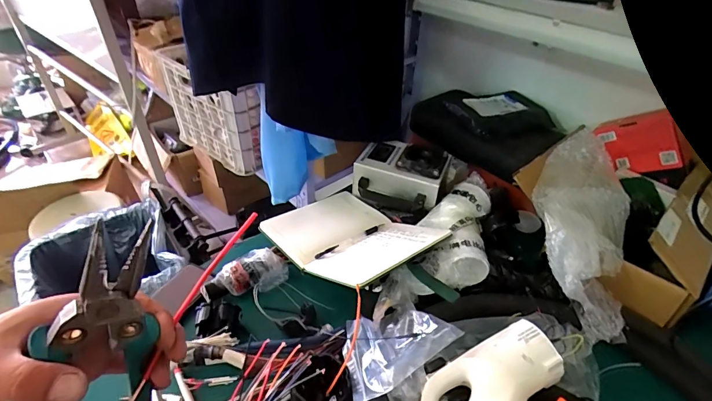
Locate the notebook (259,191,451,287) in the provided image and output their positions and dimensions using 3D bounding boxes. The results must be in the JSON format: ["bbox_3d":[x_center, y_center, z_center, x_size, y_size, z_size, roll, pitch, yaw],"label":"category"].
[{"bbox_3d":[-0.011,0.051,0.692,0.214,0.086,0.271,-27,47,-32],"label":"notebook"}]

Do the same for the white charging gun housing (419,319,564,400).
[{"bbox_3d":[0.148,0.236,0.471,0.220,0.051,0.109,-41,53,-18],"label":"white charging gun housing"}]

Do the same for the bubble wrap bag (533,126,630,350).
[{"bbox_3d":[0.358,0.027,0.623,0.139,0.110,0.352,11,56,11],"label":"bubble wrap bag"}]

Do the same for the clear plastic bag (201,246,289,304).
[{"bbox_3d":[-0.189,0.121,0.668,0.142,0.042,0.081,-9,64,-17],"label":"clear plastic bag"}]

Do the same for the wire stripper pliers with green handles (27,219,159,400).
[{"bbox_3d":[-0.160,0.097,0.251,0.088,0.192,0.014,11,24,-46],"label":"wire stripper pliers with green handles"}]

